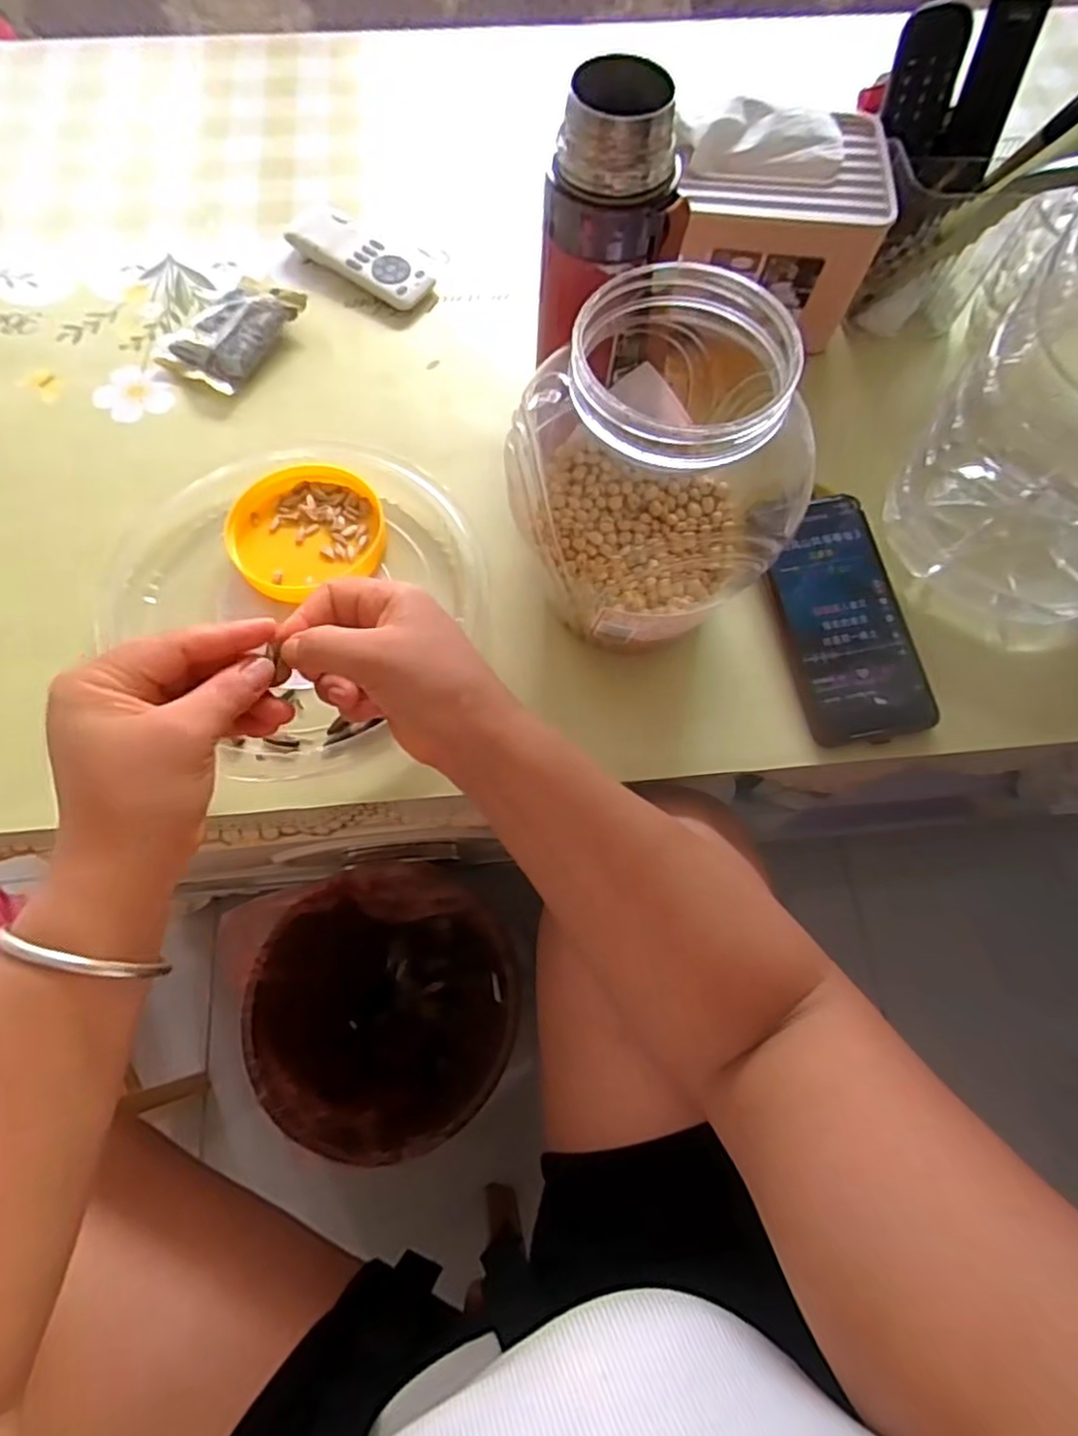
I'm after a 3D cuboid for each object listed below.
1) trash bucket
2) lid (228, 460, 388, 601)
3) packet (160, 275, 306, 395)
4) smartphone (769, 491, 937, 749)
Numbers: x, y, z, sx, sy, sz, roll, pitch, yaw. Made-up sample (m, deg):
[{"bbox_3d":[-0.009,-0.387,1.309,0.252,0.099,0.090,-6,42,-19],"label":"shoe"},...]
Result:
[{"bbox_3d":[-0.136,0.277,0.662,0.222,0.244,0.223,1,70,-1],"label":"trash bucket"},{"bbox_3d":[-0.151,-0.124,0.446,0.096,0.014,0.092,1,70,-1],"label":"lid"},{"bbox_3d":[-0.229,-0.293,0.511,0.070,0.016,0.102,28,71,8],"label":"packet"},{"bbox_3d":[0.189,-0.064,0.427,0.073,0.010,0.159,-11,73,-1],"label":"smartphone"}]

